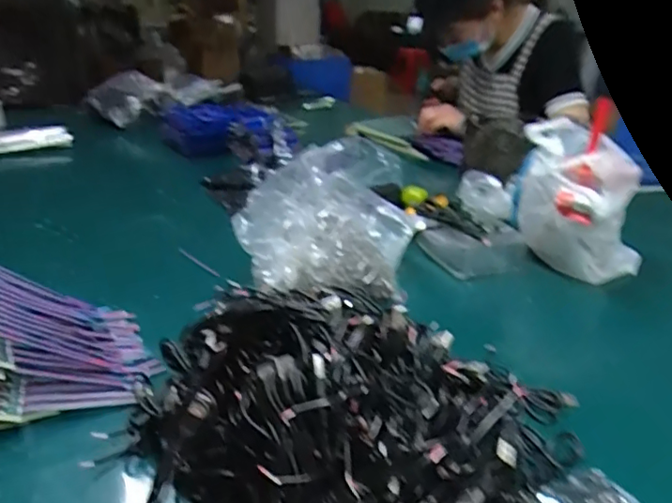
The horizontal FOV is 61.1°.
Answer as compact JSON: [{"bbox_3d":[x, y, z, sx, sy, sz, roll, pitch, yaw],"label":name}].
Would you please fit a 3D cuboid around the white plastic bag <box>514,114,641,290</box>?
[{"bbox_3d":[0.316,-0.061,0.741,0.159,0.168,0.148,12,26,23],"label":"white plastic bag"}]

